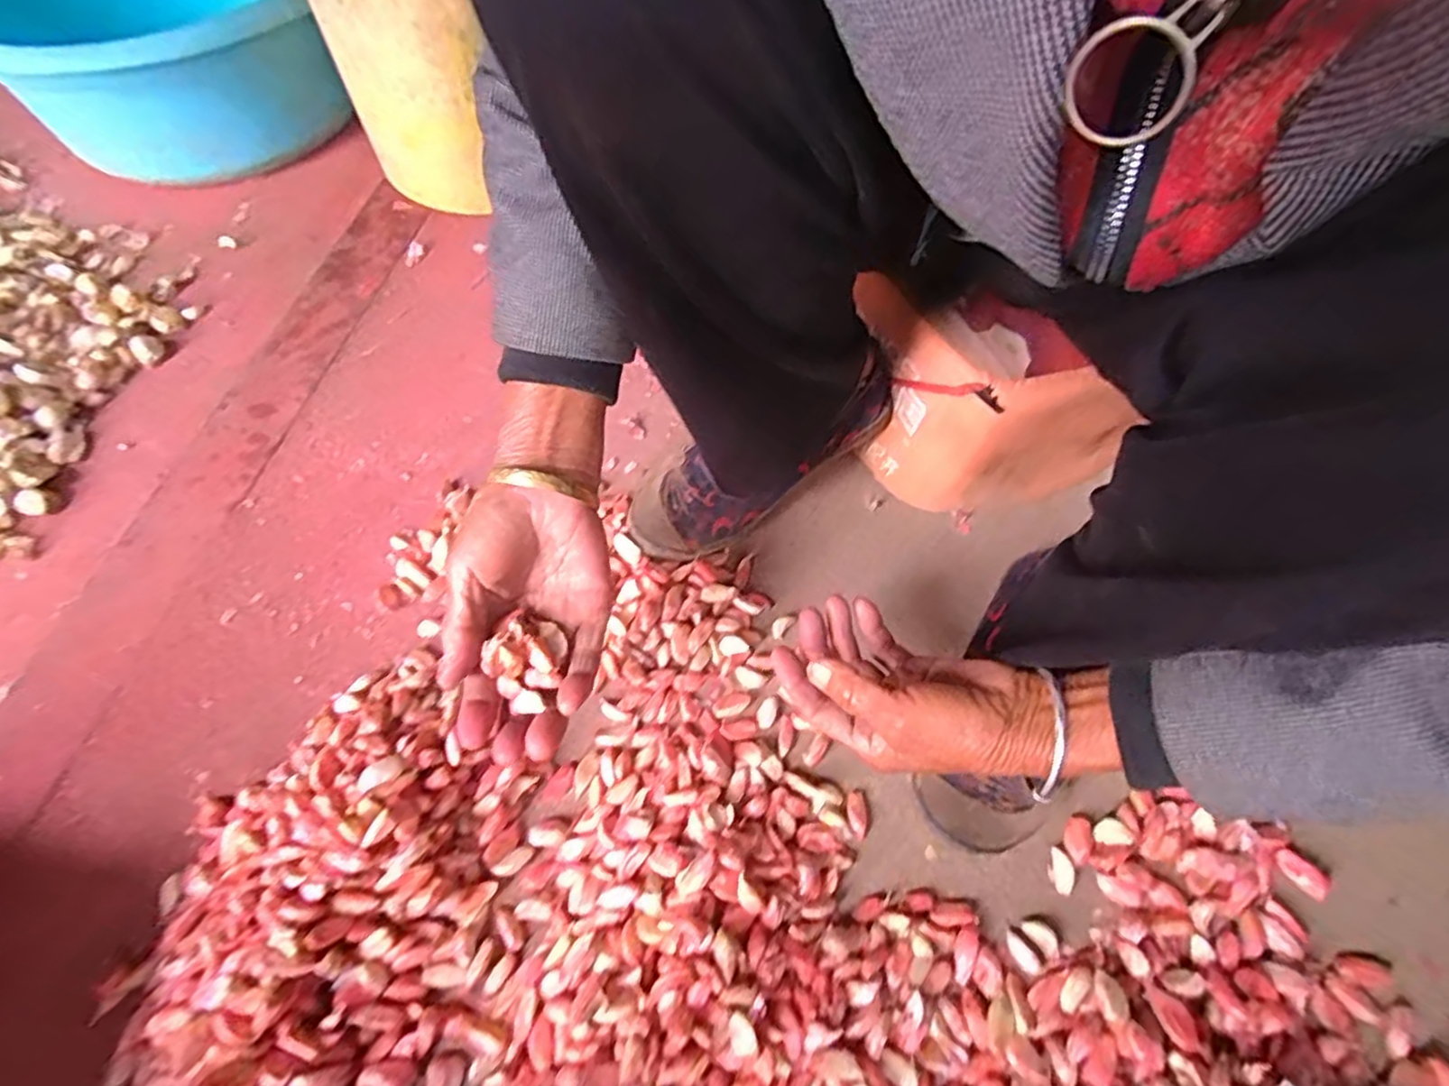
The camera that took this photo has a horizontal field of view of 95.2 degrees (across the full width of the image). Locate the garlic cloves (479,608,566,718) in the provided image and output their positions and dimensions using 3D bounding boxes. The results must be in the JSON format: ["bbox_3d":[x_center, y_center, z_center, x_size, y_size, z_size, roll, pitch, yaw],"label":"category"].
[{"bbox_3d":[-0.105,0.061,0.349,0.035,0.024,0.044,15,61,6],"label":"garlic cloves"}]

